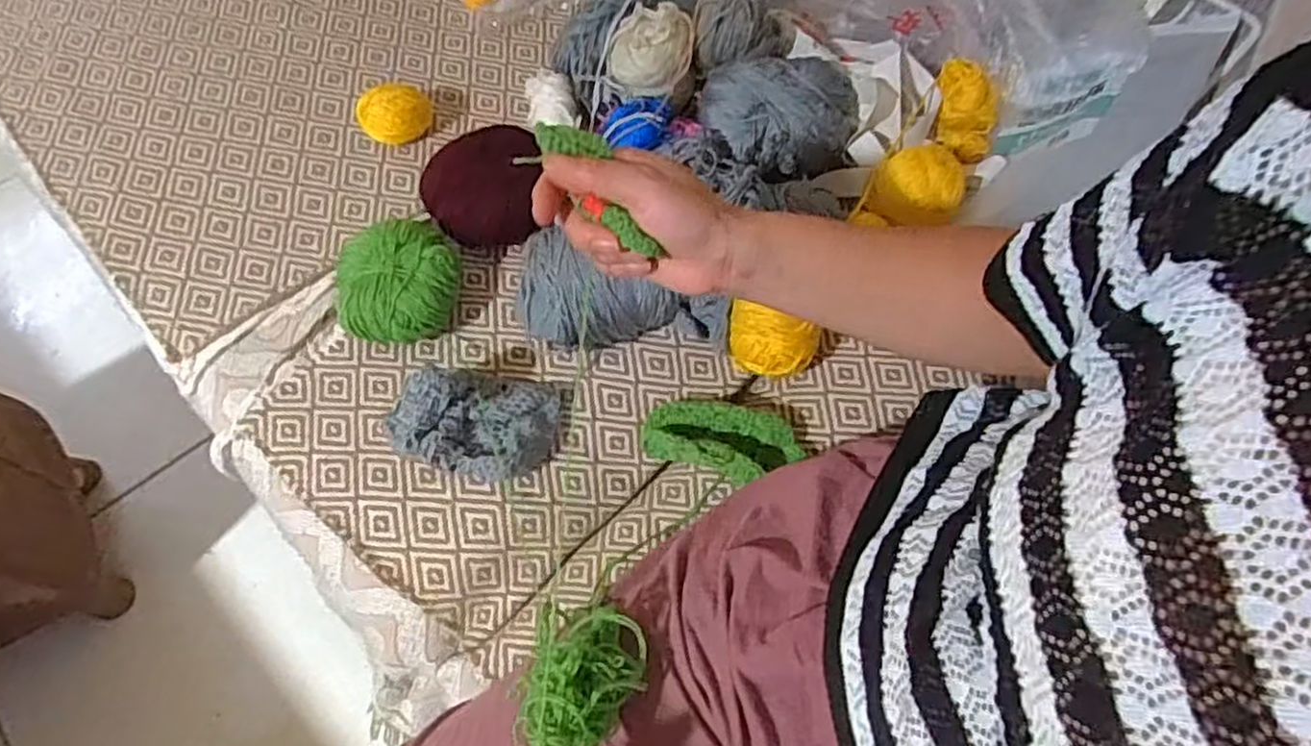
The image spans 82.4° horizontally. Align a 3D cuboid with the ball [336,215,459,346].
[{"bbox_3d":[-0.201,-0.074,0.578,0.092,0.045,0.107,-24,66,-14],"label":"ball"}]

